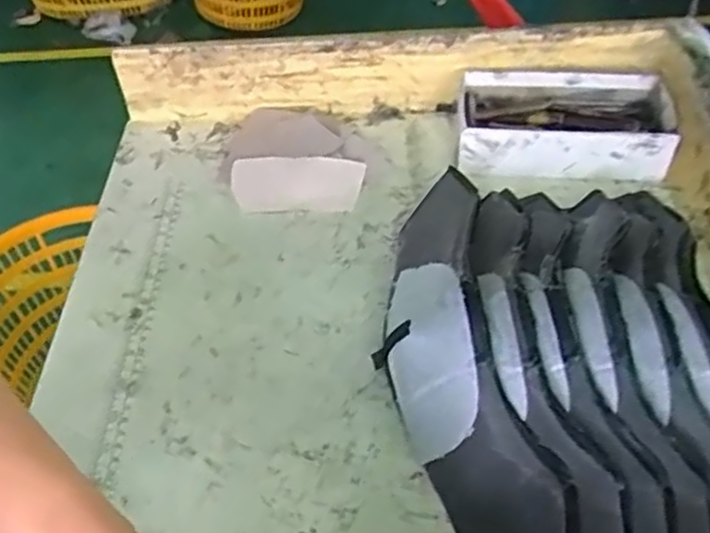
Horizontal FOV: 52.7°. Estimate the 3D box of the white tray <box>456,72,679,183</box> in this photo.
[{"bbox_3d":[0.191,-0.130,0.671,0.190,0.050,0.110,5,46,7],"label":"white tray"}]

